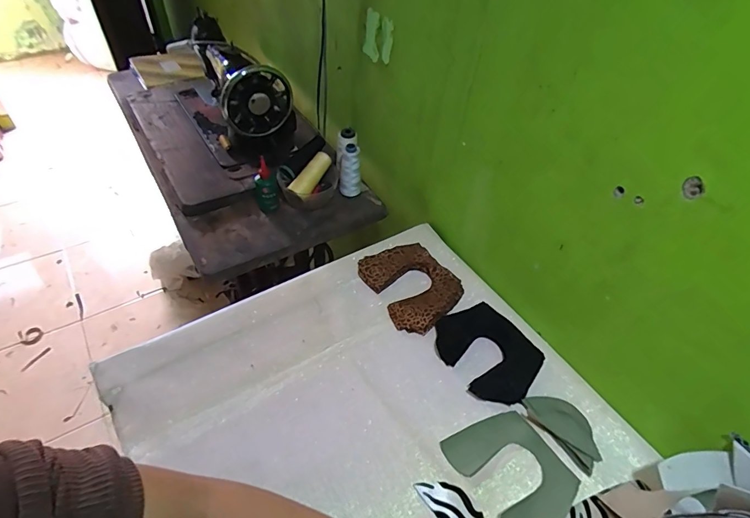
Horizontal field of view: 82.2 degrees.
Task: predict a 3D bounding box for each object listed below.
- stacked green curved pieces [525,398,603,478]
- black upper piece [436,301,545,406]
[{"bbox_3d":[0.262,0.230,0.592,0.060,0.011,0.109,-30,57,-29],"label":"stacked green curved pieces"},{"bbox_3d":[0.175,0.139,0.667,0.124,0.017,0.163,-26,52,-21],"label":"black upper piece"}]

